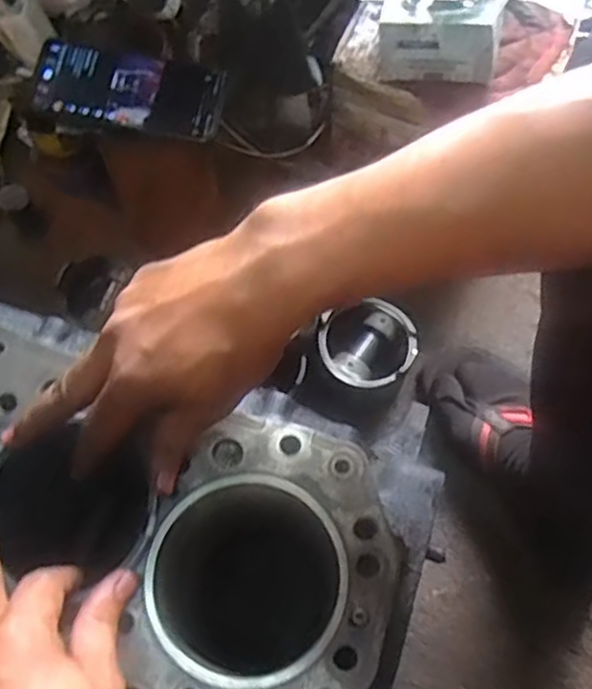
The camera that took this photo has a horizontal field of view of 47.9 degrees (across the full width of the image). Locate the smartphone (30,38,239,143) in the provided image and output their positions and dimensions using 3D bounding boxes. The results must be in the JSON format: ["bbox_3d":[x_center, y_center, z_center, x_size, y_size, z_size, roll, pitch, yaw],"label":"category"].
[{"bbox_3d":[-0.148,-0.228,0.597,0.168,0.012,0.074,11,77,-4],"label":"smartphone"}]

